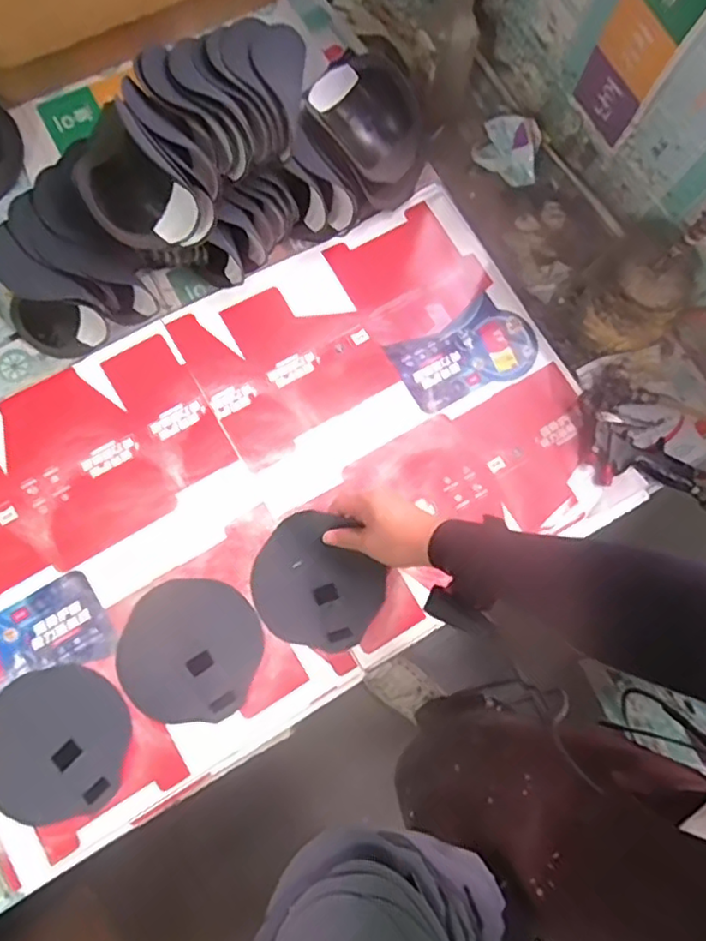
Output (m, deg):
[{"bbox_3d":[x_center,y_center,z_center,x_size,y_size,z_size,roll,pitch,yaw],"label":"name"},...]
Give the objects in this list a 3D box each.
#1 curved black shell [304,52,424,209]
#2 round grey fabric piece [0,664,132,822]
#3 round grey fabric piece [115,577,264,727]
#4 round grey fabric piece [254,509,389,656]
[{"bbox_3d":[0.012,-0.405,0.769,0.112,0.109,0.155,-41,83,-11],"label":"curved black shell"},{"bbox_3d":[-0.301,0.273,0.633,0.145,0.004,0.138,1,77,-4],"label":"round grey fabric piece"},{"bbox_3d":[-0.173,0.189,0.663,0.141,0.004,0.142,1,77,-4],"label":"round grey fabric piece"},{"bbox_3d":[-0.039,0.121,0.682,0.141,0.034,0.131,0,77,-1],"label":"round grey fabric piece"}]

